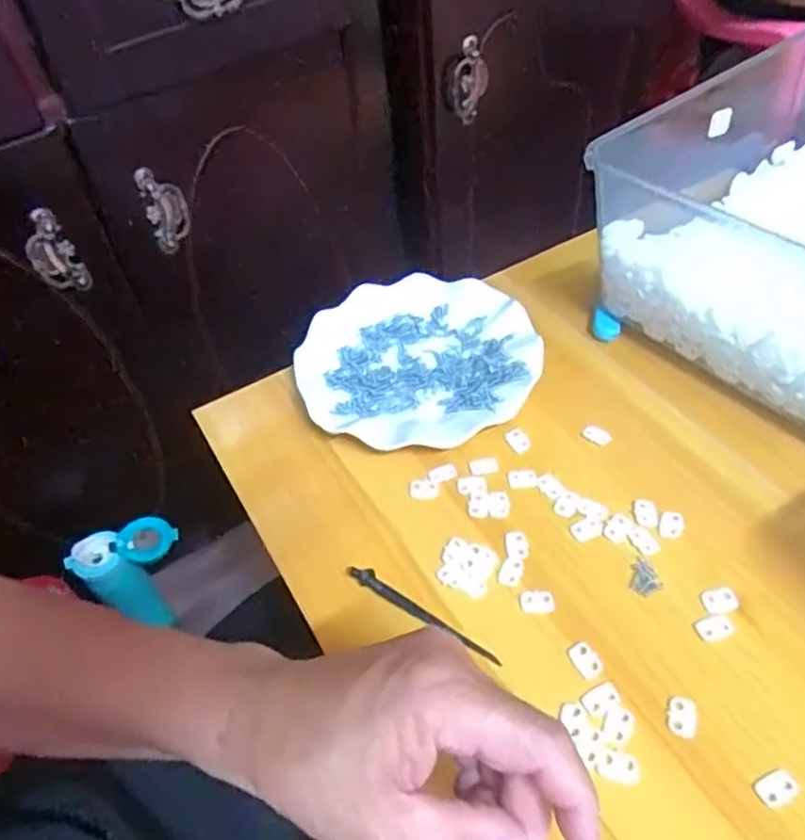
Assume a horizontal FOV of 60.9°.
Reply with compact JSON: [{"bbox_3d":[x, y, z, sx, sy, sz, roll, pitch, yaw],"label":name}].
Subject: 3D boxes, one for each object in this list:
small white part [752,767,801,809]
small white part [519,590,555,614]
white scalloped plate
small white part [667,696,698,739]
[{"bbox_3d":[0.180,0.176,0.328,0.019,0.004,0.014,-17,49,-10],"label":"small white part"},{"bbox_3d":[0.079,0.106,0.401,0.019,0.004,0.013,-1,48,5],"label":"small white part"},{"bbox_3d":[0.012,-0.049,0.532,0.177,0.022,0.160,-1,48,5],"label":"white scalloped plate"},{"bbox_3d":[0.144,0.152,0.352,0.014,0.004,0.020,8,50,13],"label":"small white part"}]

